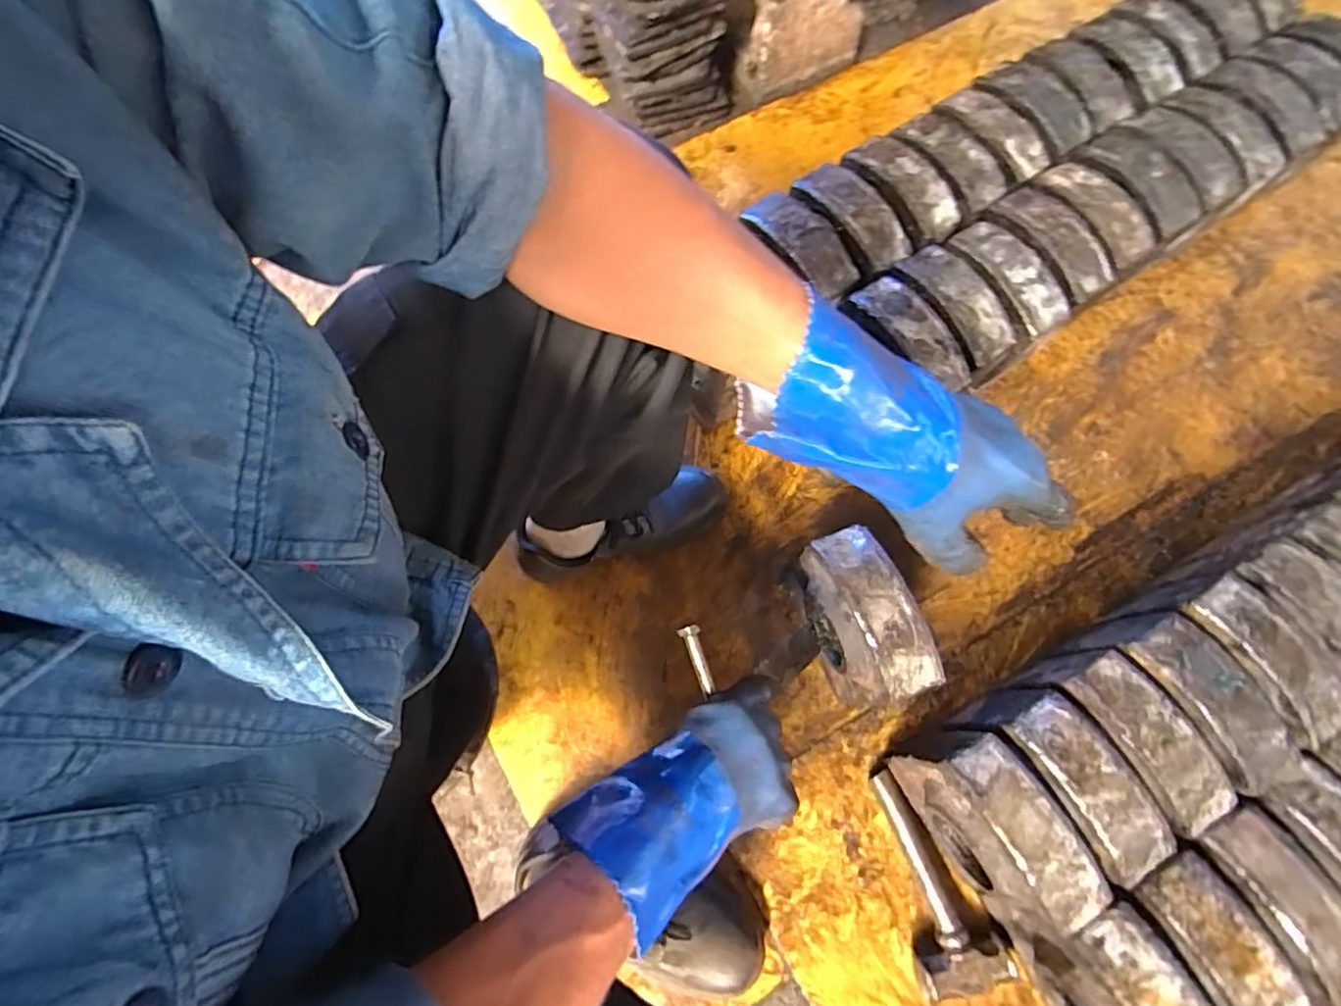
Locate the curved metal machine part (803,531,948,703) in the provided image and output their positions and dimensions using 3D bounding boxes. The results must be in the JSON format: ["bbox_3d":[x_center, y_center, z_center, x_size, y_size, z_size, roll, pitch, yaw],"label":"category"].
[{"bbox_3d":[0.206,0.136,0.683,0.083,0.190,0.181,-22,74,-7],"label":"curved metal machine part"}]

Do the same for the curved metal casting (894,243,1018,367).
[{"bbox_3d":[0.352,-0.249,0.726,0.066,0.030,0.164,-29,75,-8],"label":"curved metal casting"}]

